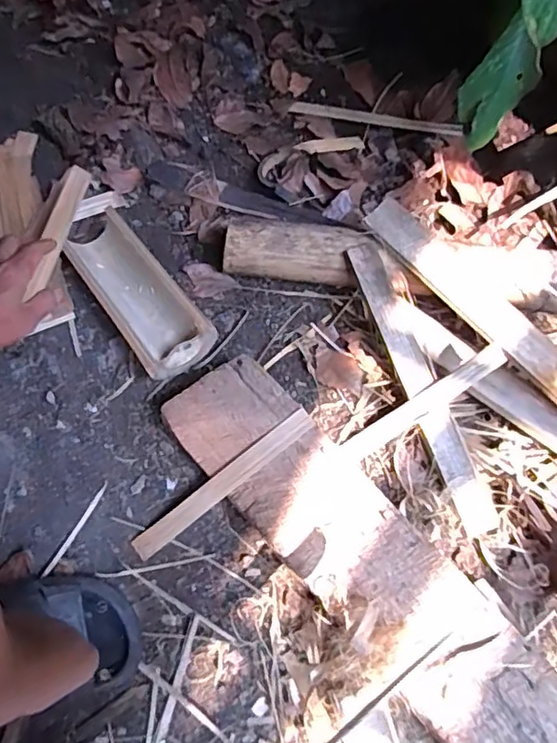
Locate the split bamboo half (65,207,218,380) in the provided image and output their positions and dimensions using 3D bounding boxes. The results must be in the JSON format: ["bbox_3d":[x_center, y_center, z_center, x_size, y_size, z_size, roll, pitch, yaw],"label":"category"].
[{"bbox_3d":[-0.176,-0.102,0.710,0.088,0.050,0.242,-34,72,-14],"label":"split bamboo half"}]

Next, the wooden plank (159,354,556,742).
[{"bbox_3d":[0.097,0.196,0.568,0.120,0.028,0.529,-39,72,-17],"label":"wooden plank"}]

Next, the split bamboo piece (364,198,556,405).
[{"bbox_3d":[0.236,-0.072,0.667,0.059,0.021,0.339,-42,79,-11],"label":"split bamboo piece"}]

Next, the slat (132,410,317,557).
[{"bbox_3d":[-0.058,0.119,0.617,0.227,0.006,0.025,-38,73,-2],"label":"slat"}]

